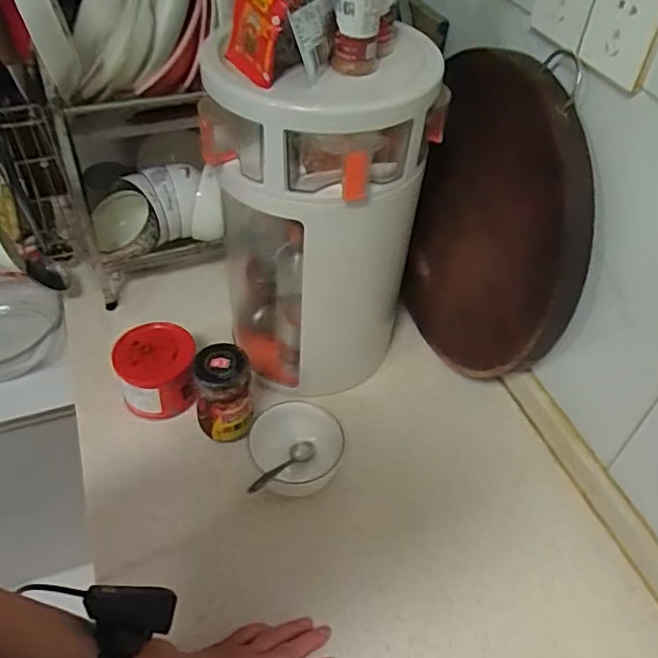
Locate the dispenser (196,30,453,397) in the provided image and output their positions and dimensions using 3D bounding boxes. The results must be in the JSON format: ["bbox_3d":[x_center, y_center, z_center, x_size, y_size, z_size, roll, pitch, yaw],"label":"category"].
[{"bbox_3d":[-0.012,-0.125,0.713,0.226,0.384,0.195,0,47,-4],"label":"dispenser"}]

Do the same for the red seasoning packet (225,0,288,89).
[{"bbox_3d":[-0.064,-0.251,0.516,0.014,0.081,0.061,-28,61,-33],"label":"red seasoning packet"}]

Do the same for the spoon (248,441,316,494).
[{"bbox_3d":[-0.052,0.152,0.684,0.024,0.025,0.111,27,18,20],"label":"spoon"}]

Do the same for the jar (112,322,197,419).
[{"bbox_3d":[-0.205,0.053,0.746,0.085,0.079,0.087,2,47,-2],"label":"jar"}]

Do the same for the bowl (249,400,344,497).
[{"bbox_3d":[-0.033,0.142,0.720,0.095,0.077,0.100,2,47,-2],"label":"bowl"}]

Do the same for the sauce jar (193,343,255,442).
[{"bbox_3d":[-0.120,0.071,0.713,0.061,0.106,0.060,2,47,-2],"label":"sauce jar"}]

